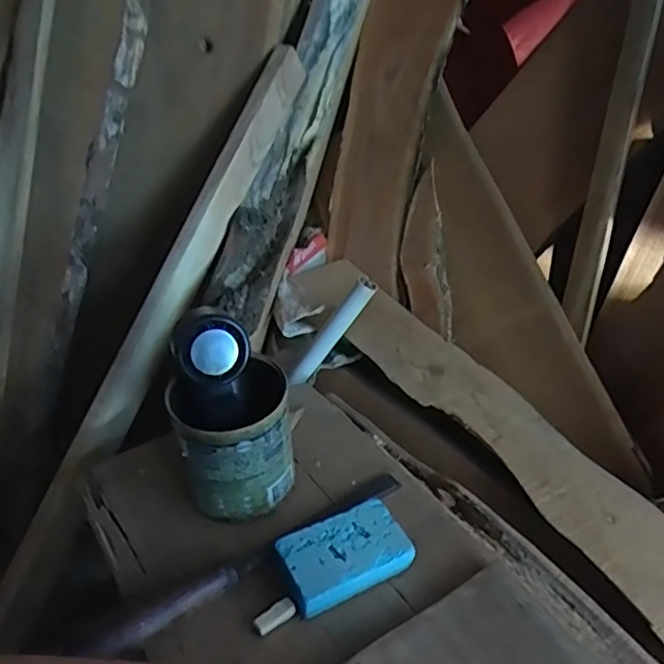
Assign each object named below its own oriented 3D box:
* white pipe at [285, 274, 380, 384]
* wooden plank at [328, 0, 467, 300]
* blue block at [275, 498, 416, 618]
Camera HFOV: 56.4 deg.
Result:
[{"bbox_3d":[-0.002,0.001,0.748,0.023,0.168,0.023,34,27,-8],"label":"white pipe"},{"bbox_3d":[0.095,-0.362,0.956,0.189,0.608,0.017,6,-12,44],"label":"wooden plank"},{"bbox_3d":[0.009,0.177,0.499,0.101,0.021,0.060,-15,38,-27],"label":"blue block"}]

